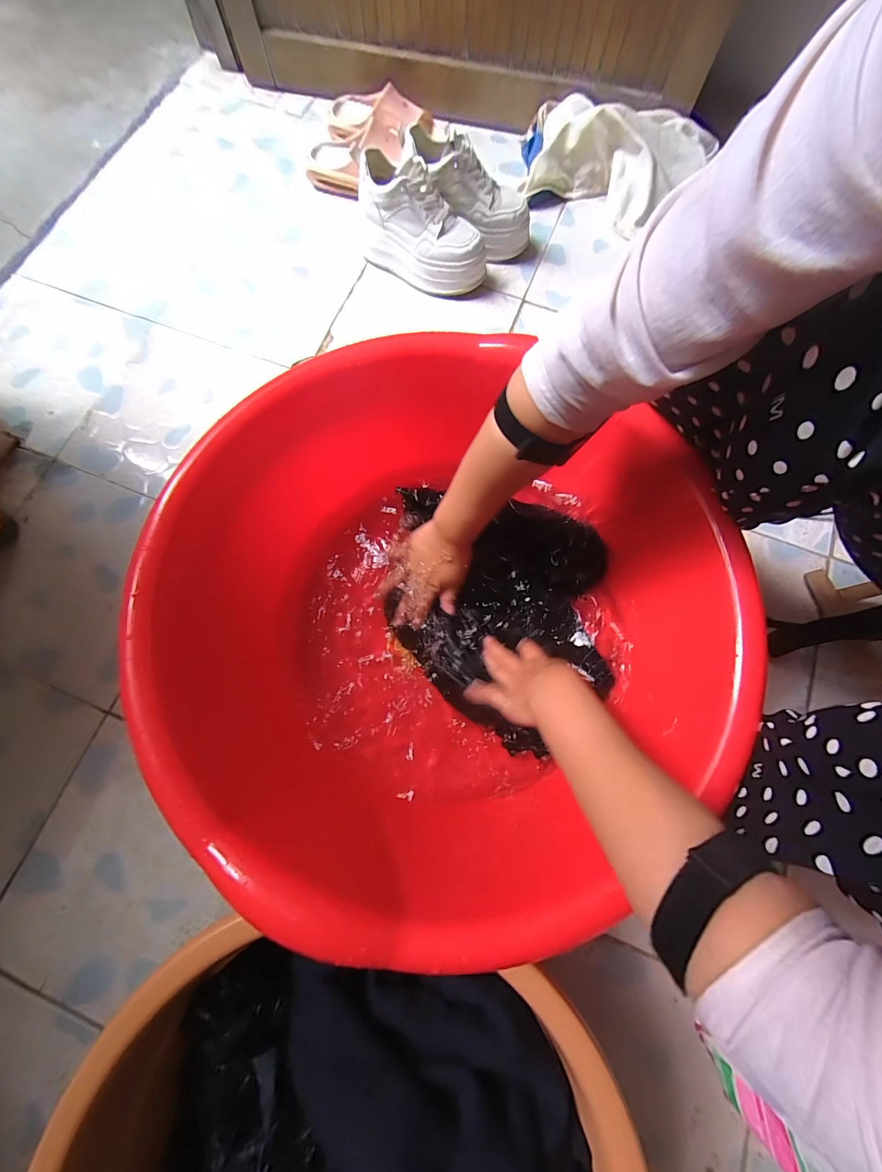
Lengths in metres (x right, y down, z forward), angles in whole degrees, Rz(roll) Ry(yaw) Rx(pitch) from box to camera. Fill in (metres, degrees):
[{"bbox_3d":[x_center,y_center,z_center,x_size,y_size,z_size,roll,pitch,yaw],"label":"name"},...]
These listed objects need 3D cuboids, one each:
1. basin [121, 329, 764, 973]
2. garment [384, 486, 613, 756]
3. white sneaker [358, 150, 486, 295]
[{"bbox_3d":[-0.004,0.034,0.436,0.523,0.221,0.522,0,77,0],"label":"basin"},{"bbox_3d":[0.072,0.035,0.482,0.282,0.071,0.315,8,77,1],"label":"garment"},{"bbox_3d":[-0.029,-0.605,0.636,0.222,0.116,0.096,24,78,5],"label":"white sneaker"}]

